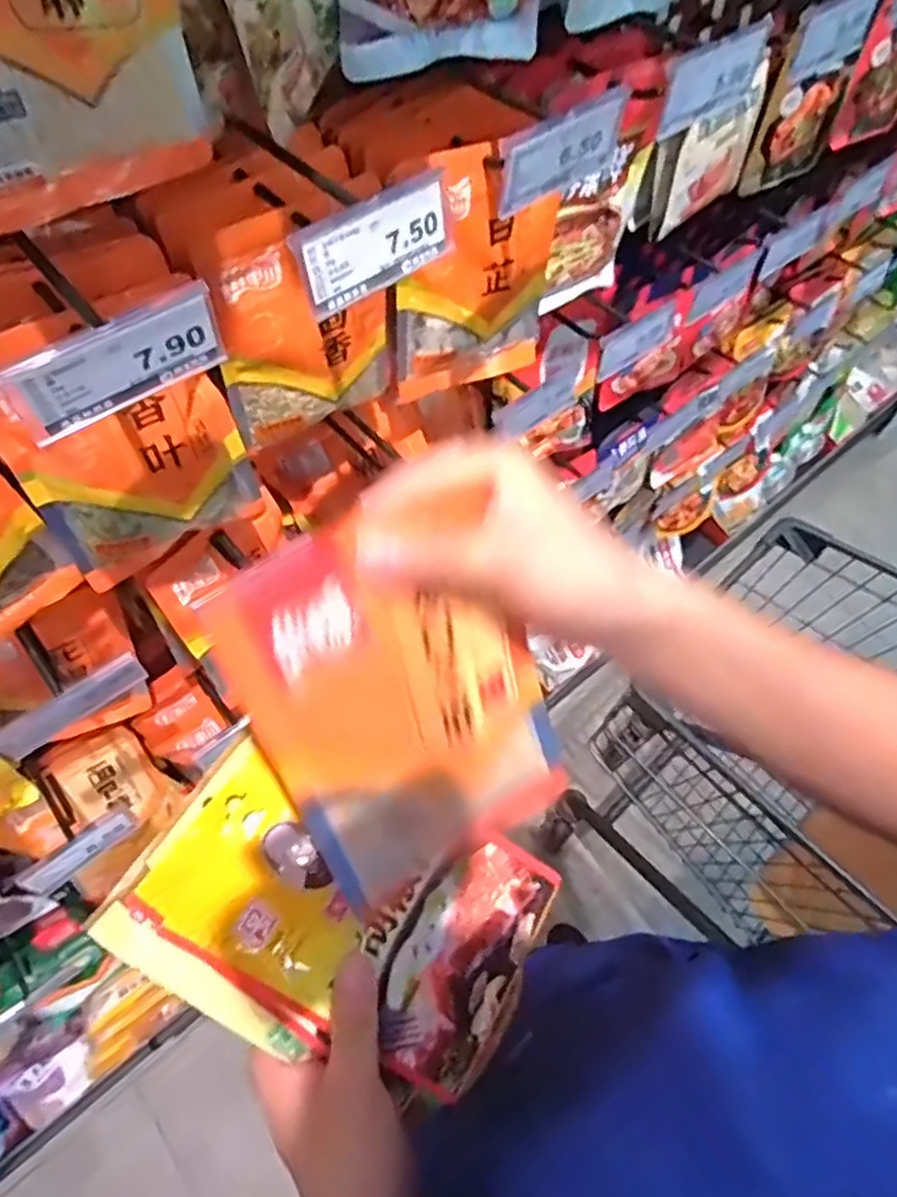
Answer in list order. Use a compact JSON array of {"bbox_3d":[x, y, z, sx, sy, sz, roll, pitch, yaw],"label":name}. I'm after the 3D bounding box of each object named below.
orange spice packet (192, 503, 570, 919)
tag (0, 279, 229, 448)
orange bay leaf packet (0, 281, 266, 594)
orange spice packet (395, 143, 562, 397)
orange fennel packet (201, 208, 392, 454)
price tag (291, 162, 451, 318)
[{"bbox_3d":[-0.017,0.050,0.318,0.124,0.186,0.023,-30,27,-20],"label":"orange spice packet"},{"bbox_3d":[-0.154,-0.110,0.334,0.100,0.044,0.005,-33,67,-19],"label":"tag"},{"bbox_3d":[-0.195,-0.089,0.443,0.131,0.184,0.033,-31,66,-18],"label":"orange bay leaf packet"},{"bbox_3d":[0.023,-0.246,0.547,0.134,0.185,0.018,-23,64,-15],"label":"orange spice packet"},{"bbox_3d":[-0.096,-0.189,0.501,0.132,0.168,0.022,-32,66,-19],"label":"orange fennel packet"},{"bbox_3d":[-0.037,-0.189,0.377,0.095,0.048,0.004,-38,57,-17],"label":"price tag"}]

